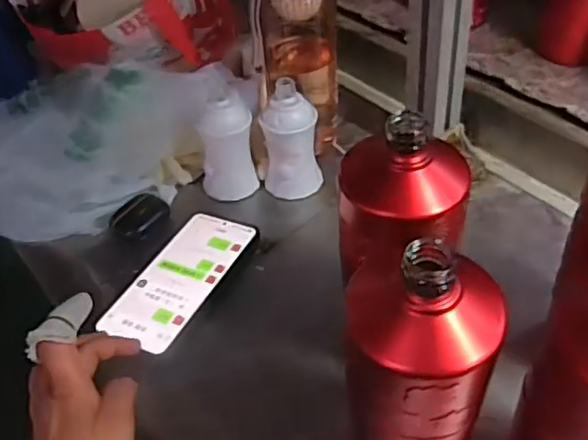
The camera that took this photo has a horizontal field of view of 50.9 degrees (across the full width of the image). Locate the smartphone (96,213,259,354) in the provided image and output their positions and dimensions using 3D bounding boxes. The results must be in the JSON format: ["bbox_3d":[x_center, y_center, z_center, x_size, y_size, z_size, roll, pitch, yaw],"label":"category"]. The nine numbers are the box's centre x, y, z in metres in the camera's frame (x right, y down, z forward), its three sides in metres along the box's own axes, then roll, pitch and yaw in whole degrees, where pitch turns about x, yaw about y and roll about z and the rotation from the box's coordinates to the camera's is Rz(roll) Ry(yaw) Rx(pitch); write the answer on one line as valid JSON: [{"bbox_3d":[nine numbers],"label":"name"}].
[{"bbox_3d":[-0.103,0.049,0.563,0.079,0.005,0.158,16,47,24],"label":"smartphone"}]

